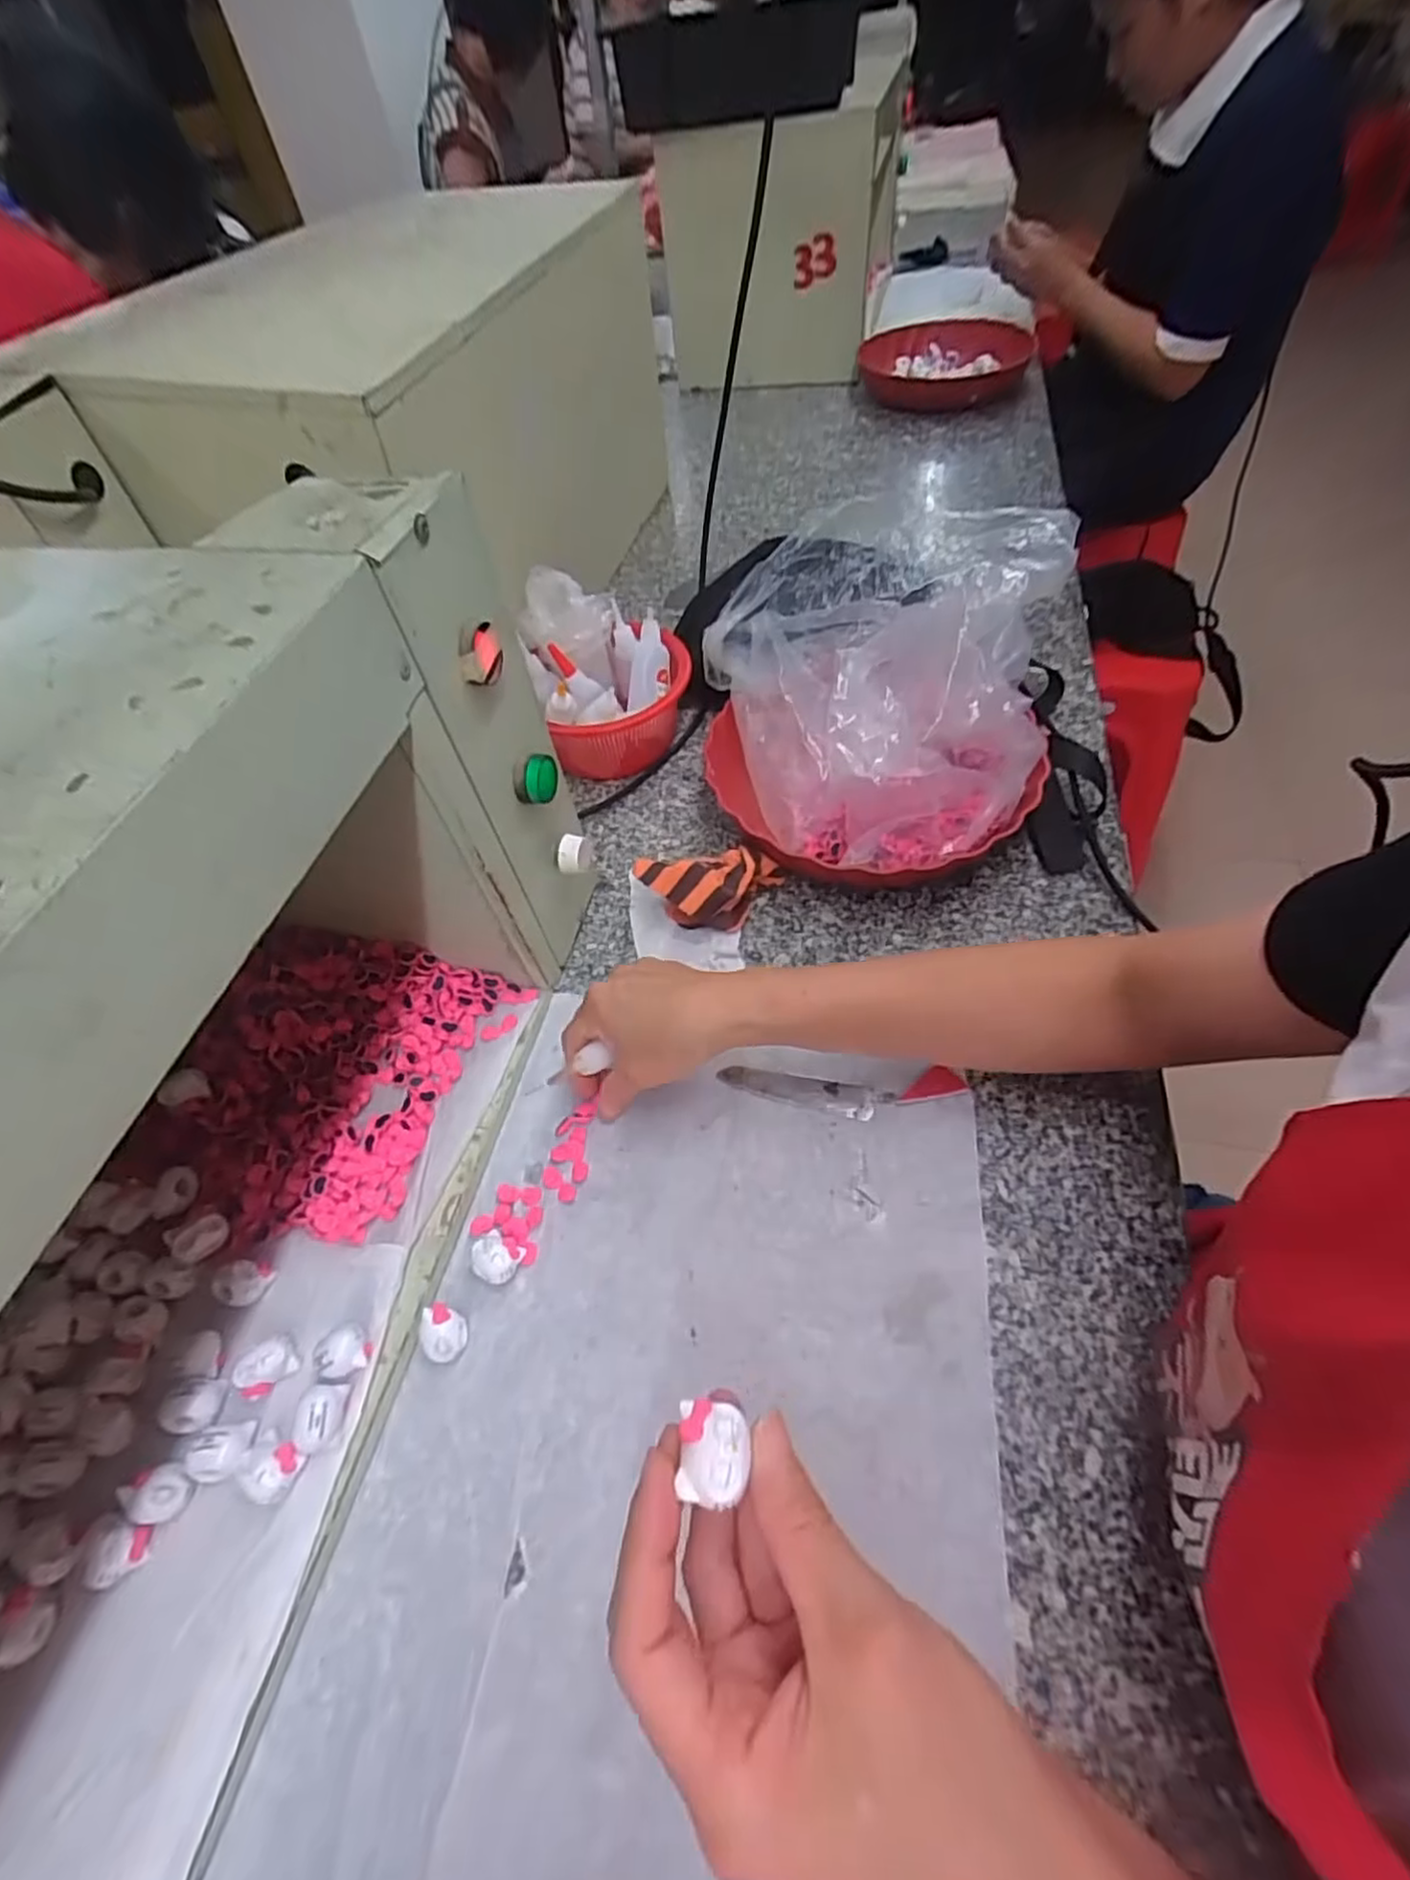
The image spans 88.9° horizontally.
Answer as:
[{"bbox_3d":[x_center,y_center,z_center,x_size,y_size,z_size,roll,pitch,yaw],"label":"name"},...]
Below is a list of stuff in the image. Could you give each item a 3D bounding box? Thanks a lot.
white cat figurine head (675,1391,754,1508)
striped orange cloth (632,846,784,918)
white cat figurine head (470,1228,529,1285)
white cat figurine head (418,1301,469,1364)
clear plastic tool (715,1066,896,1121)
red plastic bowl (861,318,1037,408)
[{"bbox_3d":[0.003,0.149,0.213,0.020,0.008,0.026,-2,53,0],"label":"white cat figurine head"},{"bbox_3d":[0.003,-0.038,0.508,0.102,0.038,0.053,-7,53,2],"label":"striped orange cloth"},{"bbox_3d":[-0.112,0.171,0.386,0.026,0.017,0.023,25,59,22],"label":"white cat figurine head"},{"bbox_3d":[-0.133,0.199,0.366,0.021,0.018,0.023,-38,58,-21],"label":"white cat figurine head"},{"bbox_3d":[0.060,0.091,0.435,0.102,0.006,0.020,8,55,12],"label":"clear plastic tool"},{"bbox_3d":[0.335,-0.810,1.024,0.228,0.077,0.233,-1,53,1],"label":"red plastic bowl"}]

